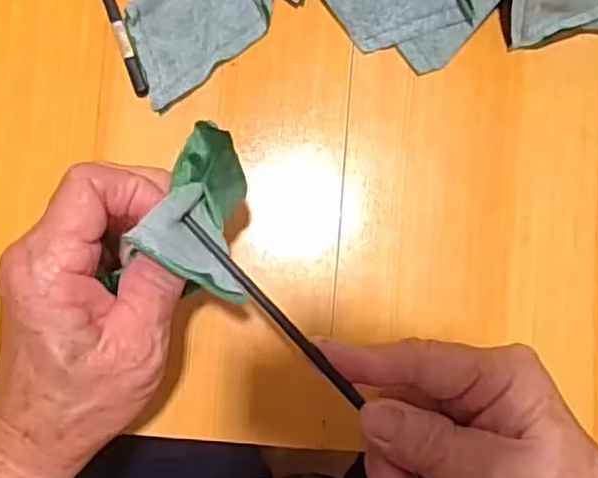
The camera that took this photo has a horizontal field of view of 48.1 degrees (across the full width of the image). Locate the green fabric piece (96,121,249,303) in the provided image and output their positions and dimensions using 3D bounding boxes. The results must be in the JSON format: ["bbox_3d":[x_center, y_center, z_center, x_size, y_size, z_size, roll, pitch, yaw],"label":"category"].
[{"bbox_3d":[-0.042,-0.012,0.276,0.054,0.032,0.073,17,85,-2],"label":"green fabric piece"}]

